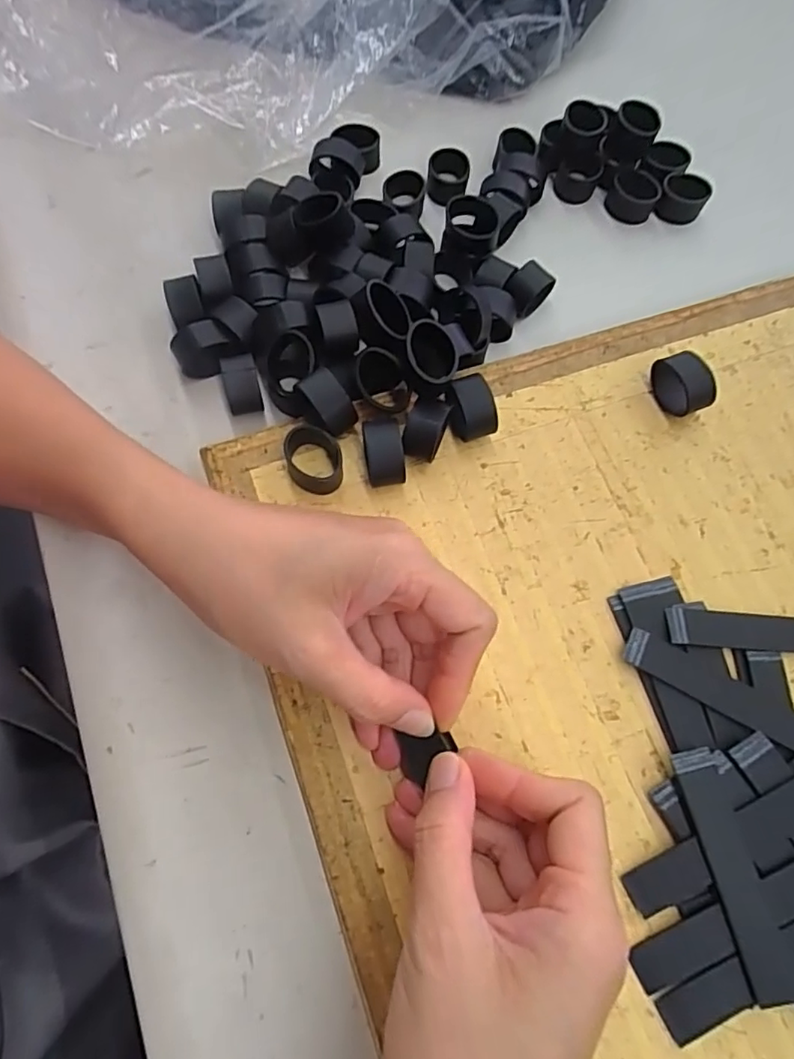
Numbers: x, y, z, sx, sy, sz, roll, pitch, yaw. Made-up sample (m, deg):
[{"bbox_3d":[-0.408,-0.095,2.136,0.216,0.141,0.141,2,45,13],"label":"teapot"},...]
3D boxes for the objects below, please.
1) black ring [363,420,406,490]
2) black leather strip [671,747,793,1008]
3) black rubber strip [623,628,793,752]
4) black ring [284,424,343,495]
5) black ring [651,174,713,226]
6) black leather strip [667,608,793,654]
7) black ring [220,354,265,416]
[{"bbox_3d":[-0.006,-0.036,0.281,0.018,0.023,0.028,-10,72,-4],"label":"black ring"},{"bbox_3d":[0.137,0.139,0.232,0.020,0.004,0.093,-16,74,-1],"label":"black leather strip"},{"bbox_3d":[0.148,0.074,0.258,0.091,0.004,0.018,27,71,8],"label":"black rubber strip"},{"bbox_3d":[-0.041,-0.036,0.282,0.027,0.016,0.028,0,71,0],"label":"black ring"},{"bbox_3d":[0.186,-0.215,0.372,0.029,0.018,0.029,0,71,0],"label":"black ring"},{"bbox_3d":[0.175,0.050,0.272,0.094,0.004,0.018,5,69,-6],"label":"black leather strip"},{"bbox_3d":[-0.081,-0.075,0.302,0.018,0.024,0.026,-9,72,-3],"label":"black ring"}]

